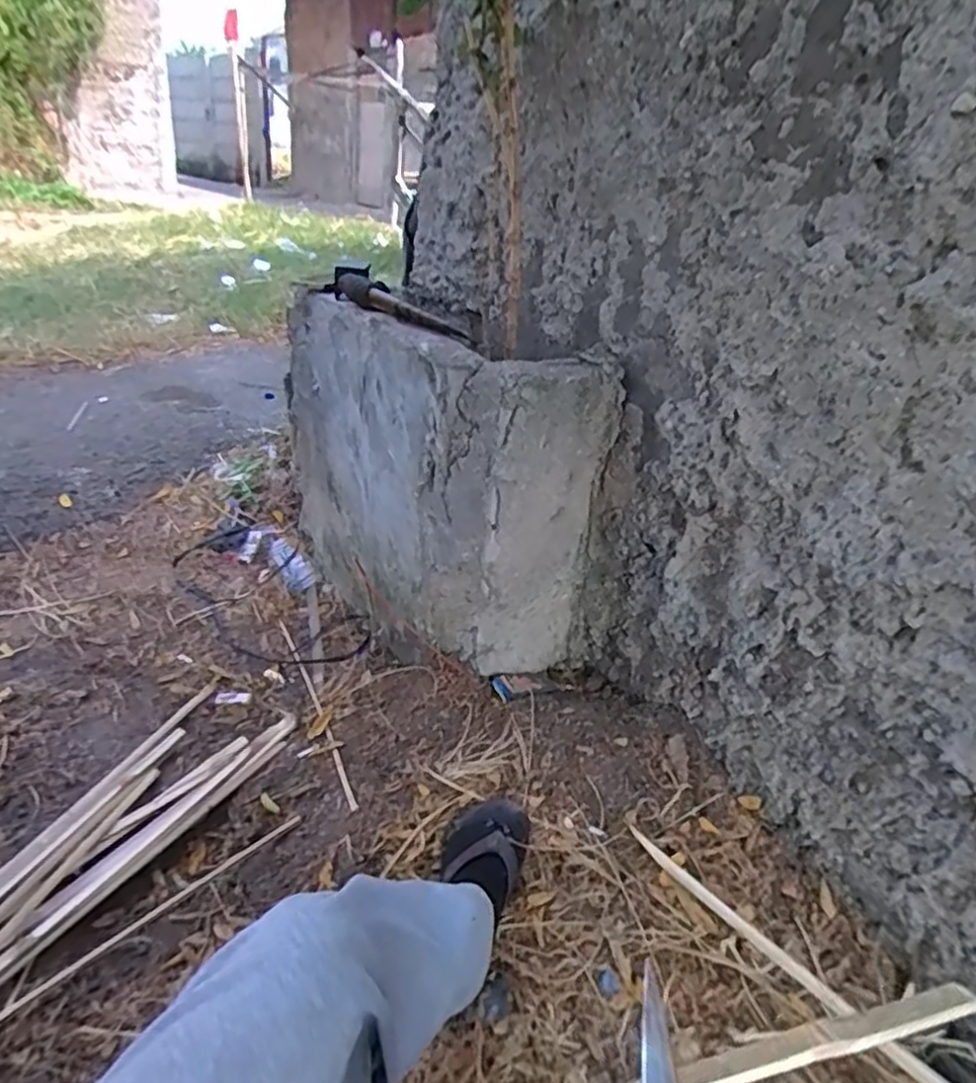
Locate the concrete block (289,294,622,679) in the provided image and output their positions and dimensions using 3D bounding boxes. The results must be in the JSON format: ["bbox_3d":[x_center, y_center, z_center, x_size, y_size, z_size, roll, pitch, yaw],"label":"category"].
[{"bbox_3d":[-0.116,-0.149,1.306,0.353,0.526,0.673,-9,32,-25],"label":"concrete block"}]

